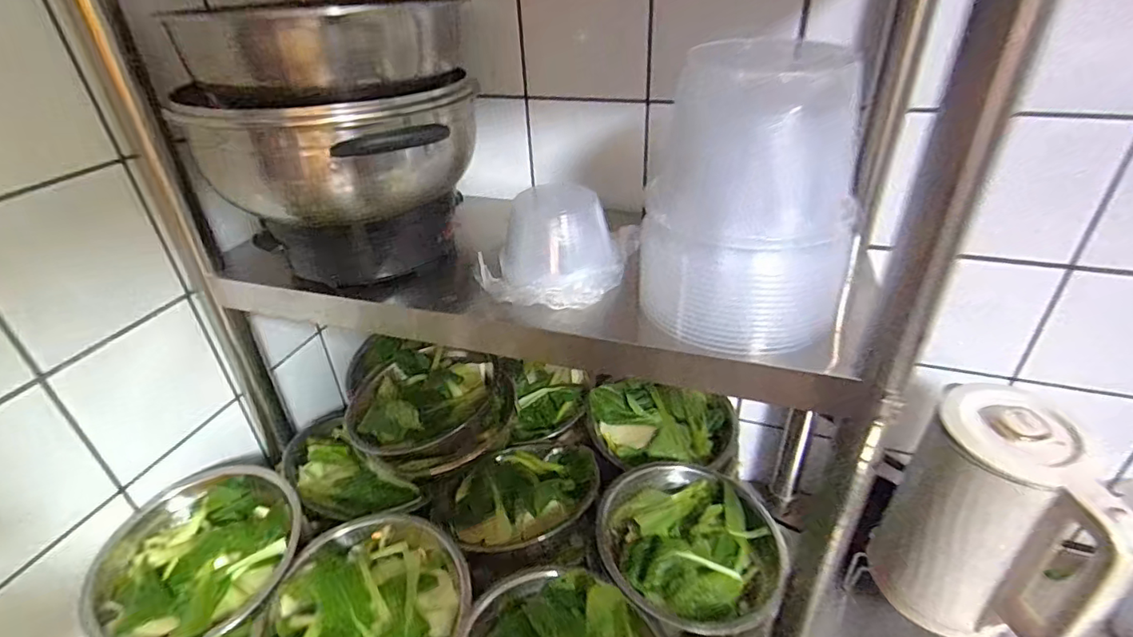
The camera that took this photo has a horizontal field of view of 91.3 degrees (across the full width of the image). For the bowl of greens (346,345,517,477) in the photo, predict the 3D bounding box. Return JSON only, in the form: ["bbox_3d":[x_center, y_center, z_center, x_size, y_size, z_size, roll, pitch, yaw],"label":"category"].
[{"bbox_3d":[-0.169,0.107,0.715,0.206,0.096,0.171,-21,39,-25],"label":"bowl of greens"}]

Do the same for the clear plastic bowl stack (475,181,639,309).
[{"bbox_3d":[-0.008,-0.076,0.519,0.119,0.086,0.123,12,37,19],"label":"clear plastic bowl stack"}]

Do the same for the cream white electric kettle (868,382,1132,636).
[{"bbox_3d":[0.440,0.212,0.568,0.113,0.247,0.169,-28,42,-32],"label":"cream white electric kettle"}]

